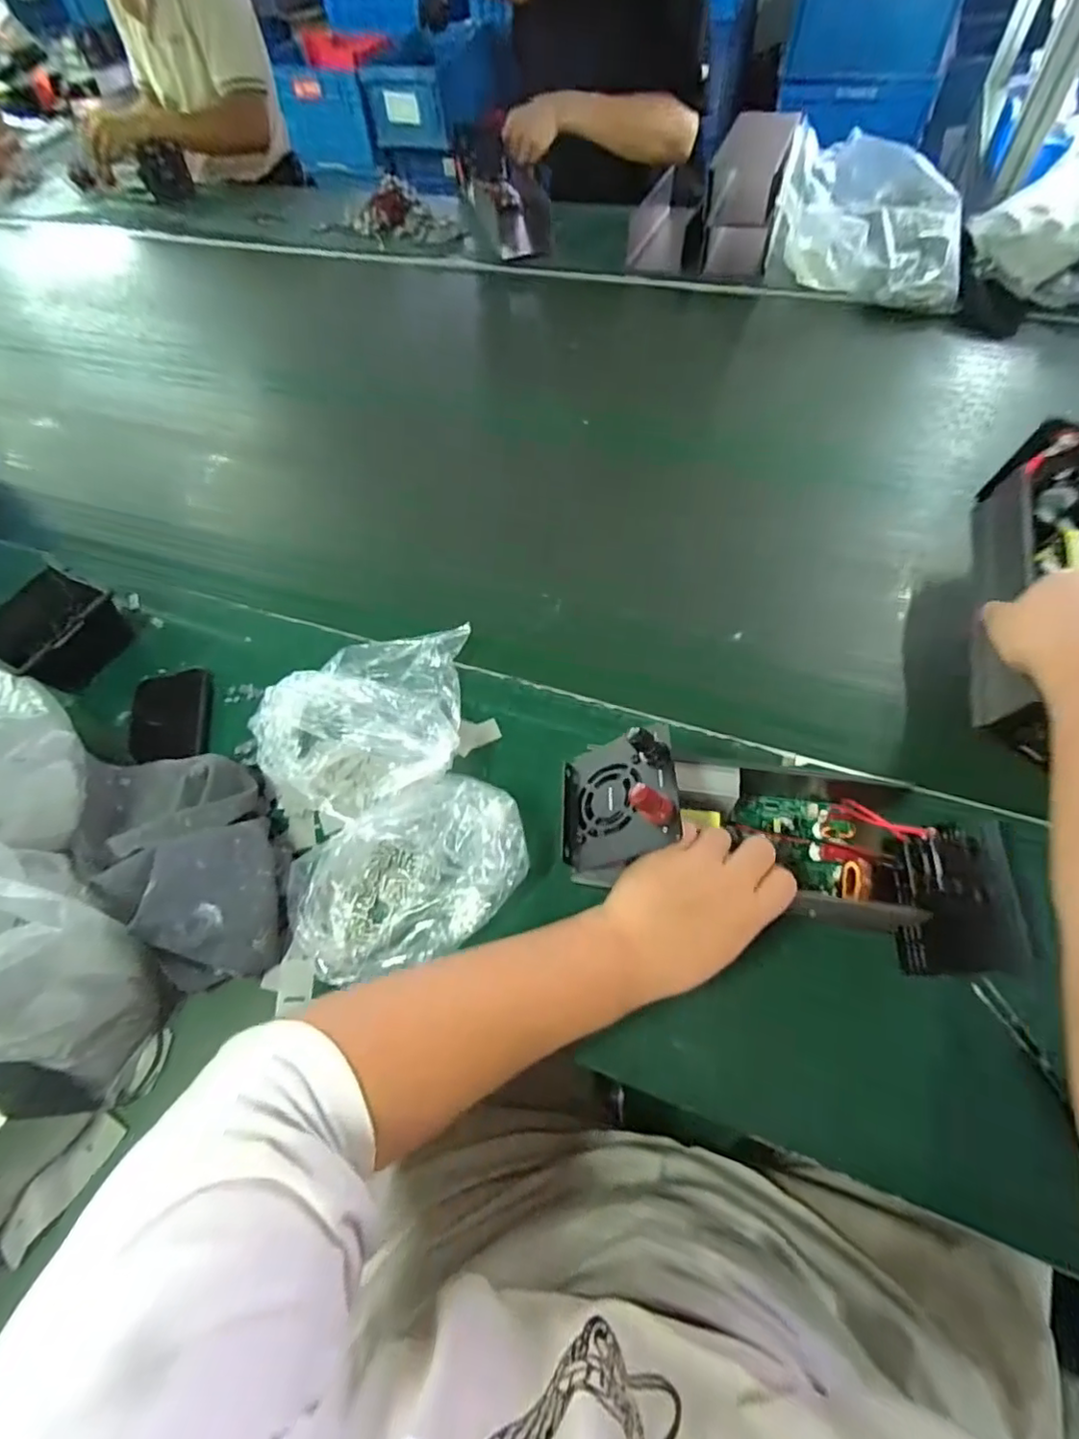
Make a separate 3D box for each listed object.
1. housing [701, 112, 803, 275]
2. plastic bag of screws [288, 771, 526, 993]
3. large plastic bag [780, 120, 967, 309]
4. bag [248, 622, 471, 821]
[{"bbox_3d":[0.335,-0.848,0.955,0.117,0.155,0.203,12,60,12],"label":"housing"},{"bbox_3d":[-0.101,0.123,0.457,0.191,0.050,0.117,-27,60,-11],"label":"plastic bag of screws"},{"bbox_3d":[0.491,-0.736,0.870,0.271,0.132,0.196,13,61,12],"label":"large plastic bag"},{"bbox_3d":[-0.139,-0.003,0.532,0.218,0.058,0.168,-38,63,-17],"label":"bag"}]

